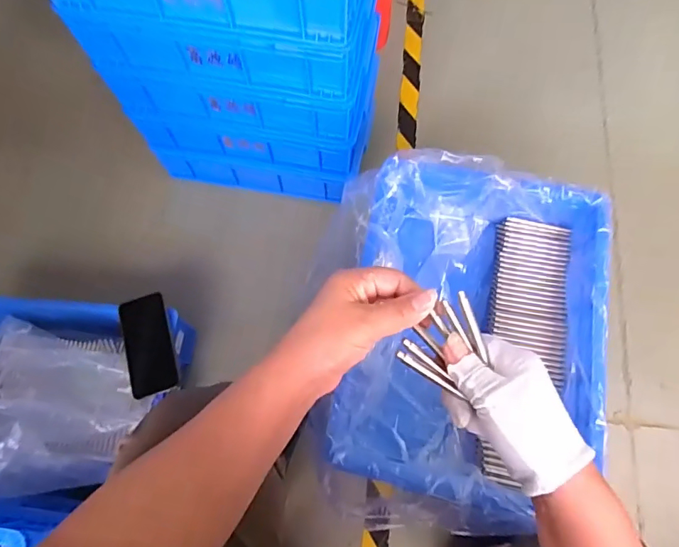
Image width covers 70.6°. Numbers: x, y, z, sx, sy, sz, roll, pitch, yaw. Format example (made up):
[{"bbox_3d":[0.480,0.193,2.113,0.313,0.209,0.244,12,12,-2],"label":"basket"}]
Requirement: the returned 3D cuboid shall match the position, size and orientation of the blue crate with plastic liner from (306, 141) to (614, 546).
[{"bbox_3d":[0.154,0.077,0.625,0.347,0.135,0.450,10,71,4],"label":"blue crate with plastic liner"}]

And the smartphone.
[{"bbox_3d":[-0.303,0.111,0.759,0.075,0.015,0.156,-16,71,-5],"label":"smartphone"}]

